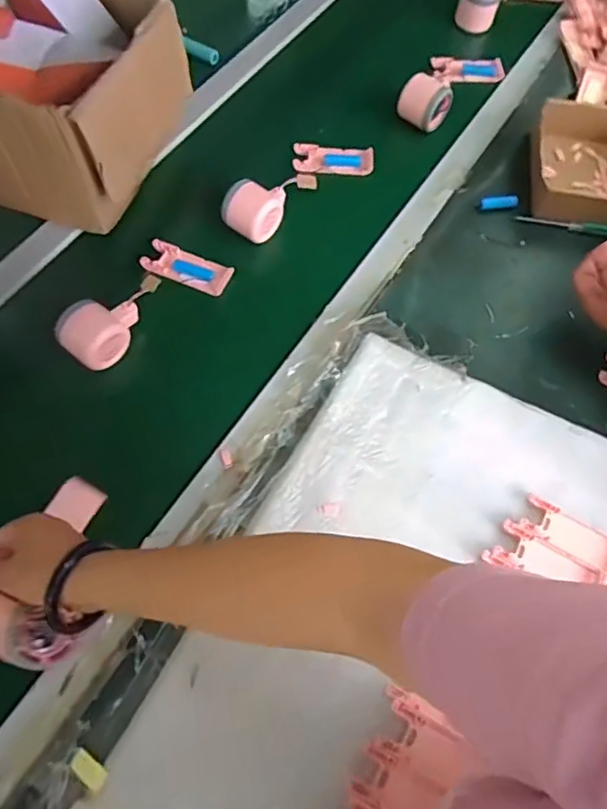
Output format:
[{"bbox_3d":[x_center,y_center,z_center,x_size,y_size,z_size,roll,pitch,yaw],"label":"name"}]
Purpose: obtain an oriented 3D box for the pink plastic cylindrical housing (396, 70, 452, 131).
[{"bbox_3d":[0.168,-0.415,0.775,0.066,0.057,0.068,28,69,9],"label":"pink plastic cylindrical housing"}]

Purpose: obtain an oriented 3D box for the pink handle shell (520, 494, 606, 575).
[{"bbox_3d":[0.267,0.130,0.554,0.104,0.009,0.039,27,69,9],"label":"pink handle shell"}]

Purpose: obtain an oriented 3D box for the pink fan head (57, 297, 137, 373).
[{"bbox_3d":[-0.211,-0.079,0.596,0.061,0.050,0.086,37,71,12],"label":"pink fan head"}]

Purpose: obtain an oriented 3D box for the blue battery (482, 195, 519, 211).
[{"bbox_3d":[0.257,-0.263,0.737,0.049,0.014,0.015,-6,68,-5],"label":"blue battery"}]

